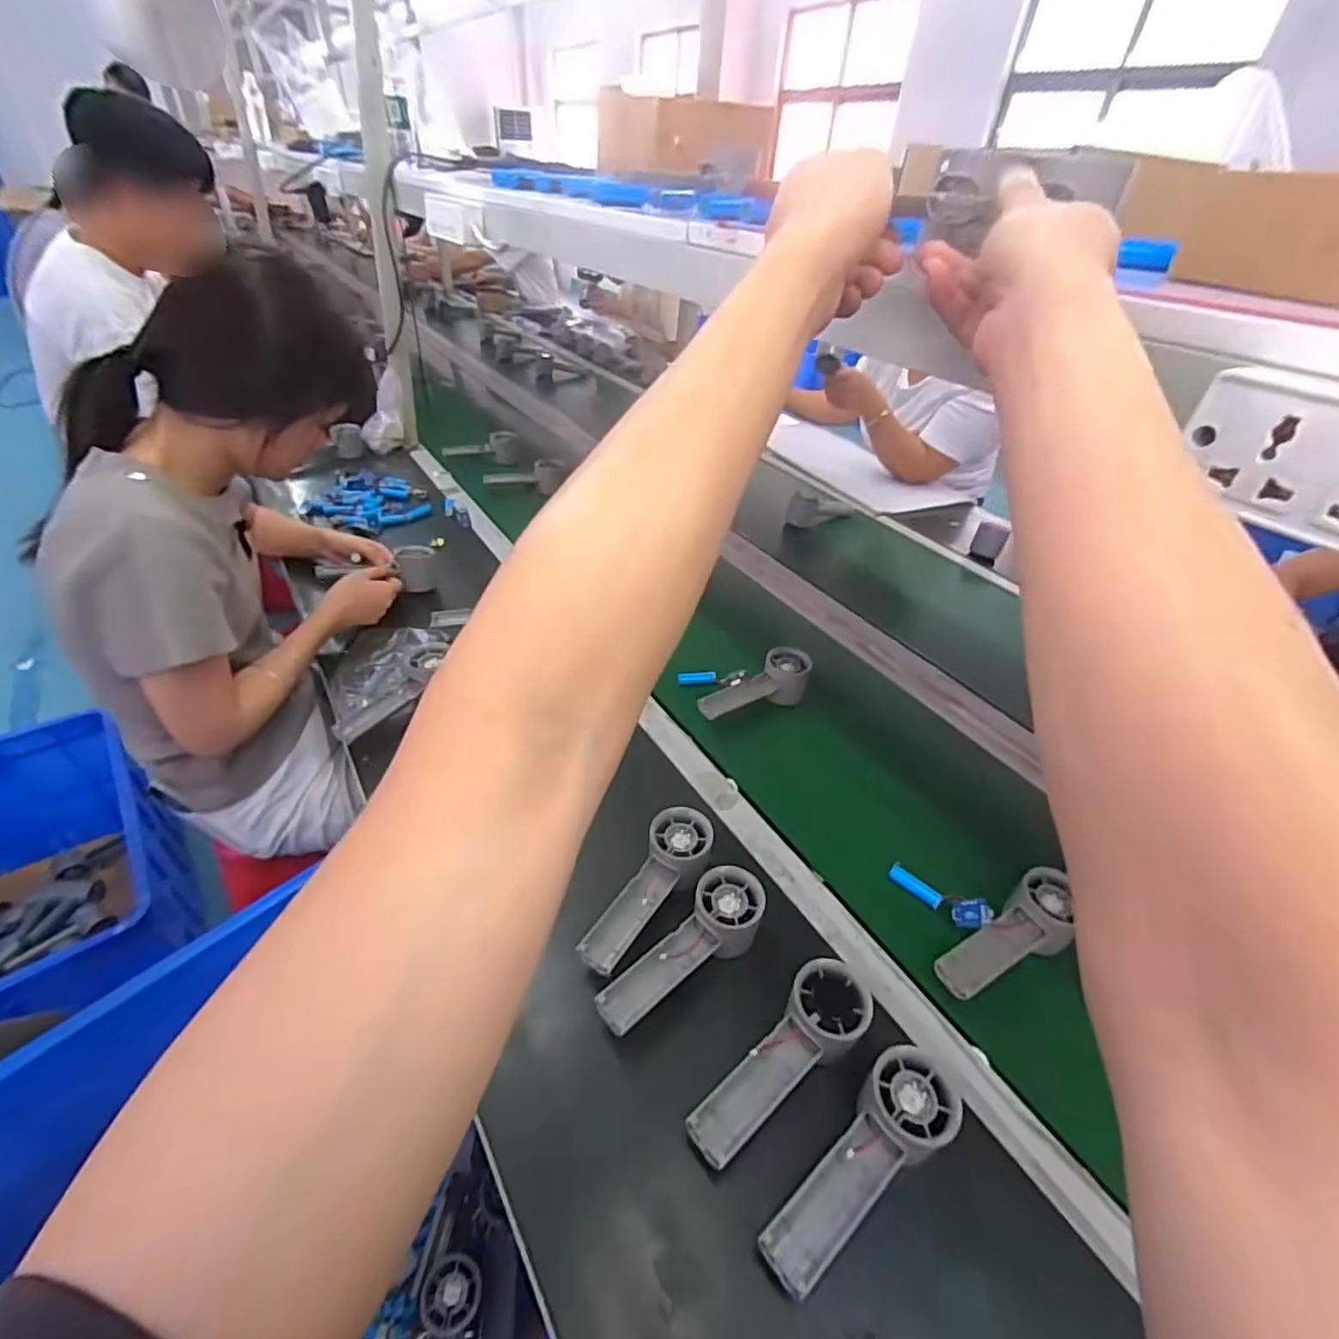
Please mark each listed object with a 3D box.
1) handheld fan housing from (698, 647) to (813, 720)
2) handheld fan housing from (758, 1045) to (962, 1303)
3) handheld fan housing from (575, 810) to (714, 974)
[{"bbox_3d":[0.112,0.023,0.788,0.158,0.049,0.063,-19,45,-28],"label":"handheld fan housing"},{"bbox_3d":[0.126,0.324,0.407,0.161,0.041,0.057,-23,47,-31],"label":"handheld fan housing"},{"bbox_3d":[-0.016,0.195,0.552,0.058,0.041,0.164,23,42,21],"label":"handheld fan housing"}]

